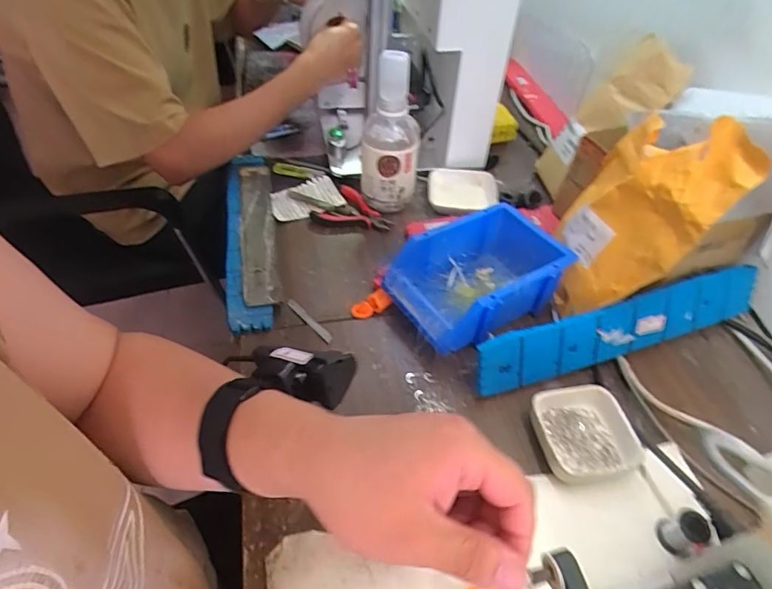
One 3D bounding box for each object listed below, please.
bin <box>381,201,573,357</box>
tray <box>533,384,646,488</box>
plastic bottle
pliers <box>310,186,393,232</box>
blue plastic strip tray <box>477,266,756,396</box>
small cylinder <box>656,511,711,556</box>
[{"bbox_3d":[0.105,-0.019,0.534,0.192,0.080,0.128,-23,52,-22],"label":"bin"},{"bbox_3d":[0.184,0.129,0.433,0.089,0.027,0.083,-5,47,-7],"label":"tray"},{"bbox_3d":[0.005,-0.201,0.612,0.075,0.197,0.063,7,48,3],"label":"plastic bottle"},{"bbox_3d":[-0.044,-0.125,0.672,0.111,0.018,0.082,7,47,4],"label":"pliers"},{"bbox_3d":[0.255,0.034,0.493,0.350,0.071,0.012,-15,26,-14],"label":"blue plastic strip tray"},{"bbox_3d":[0.241,0.192,0.376,0.026,0.030,0.026,1,47,-1],"label":"small cylinder"}]

